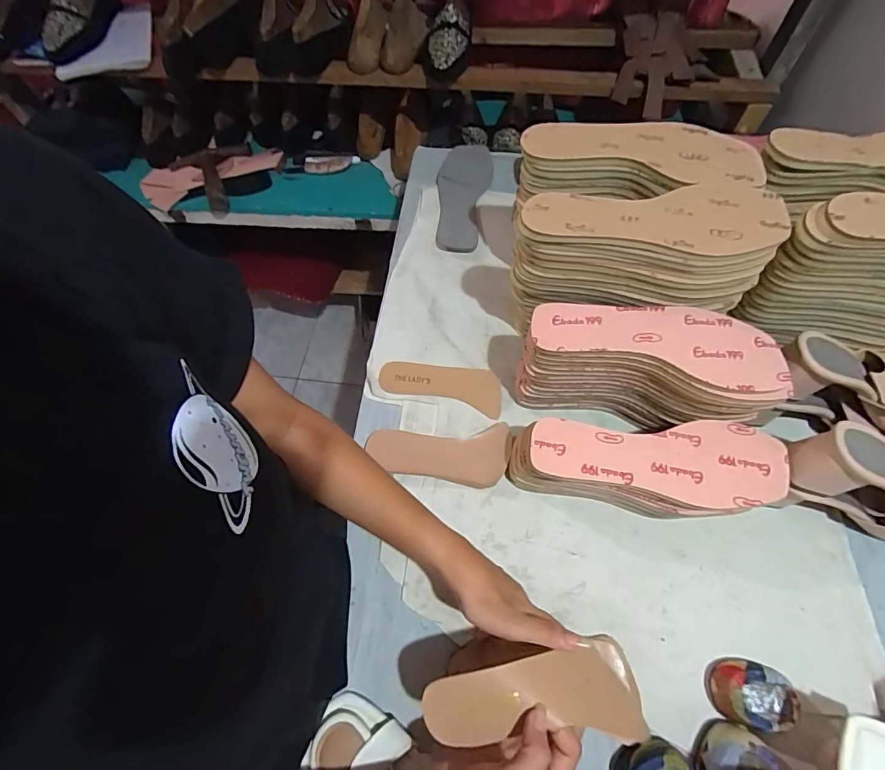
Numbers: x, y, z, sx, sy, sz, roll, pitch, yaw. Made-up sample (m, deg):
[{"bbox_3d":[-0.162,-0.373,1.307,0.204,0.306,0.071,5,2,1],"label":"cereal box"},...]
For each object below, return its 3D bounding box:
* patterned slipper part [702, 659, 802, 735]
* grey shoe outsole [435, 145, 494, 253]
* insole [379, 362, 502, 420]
[{"bbox_3d":[0.270,0.270,0.397,0.057,0.032,0.051,10,61,5],"label":"patterned slipper part"},{"bbox_3d":[0.033,-0.306,0.716,0.084,0.018,0.240,6,60,3],"label":"grey shoe outsole"},{"bbox_3d":[-0.001,-0.003,0.569,0.153,0.010,0.058,13,61,8],"label":"insole"}]

